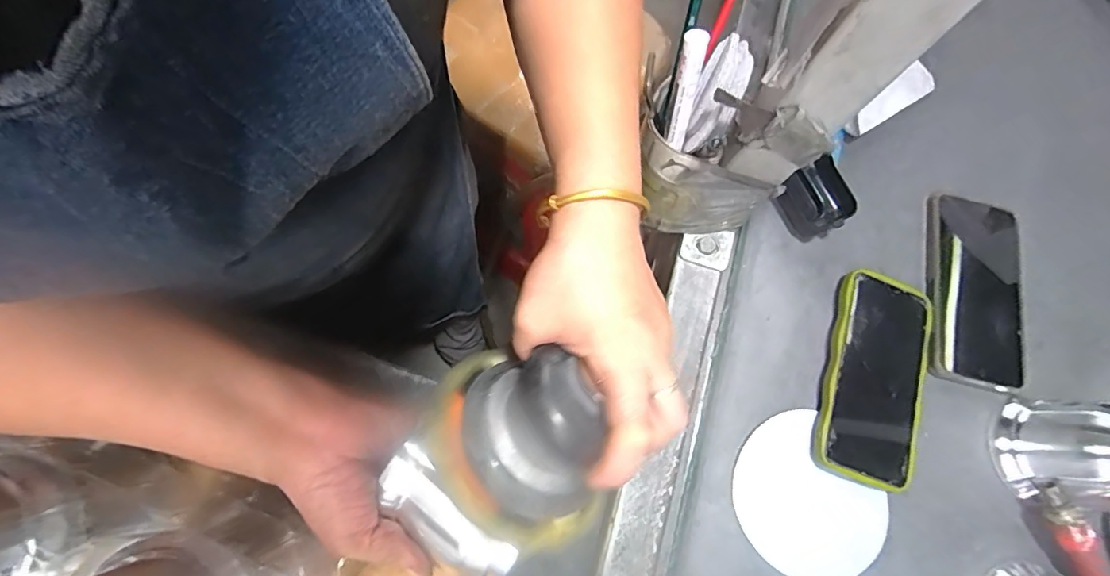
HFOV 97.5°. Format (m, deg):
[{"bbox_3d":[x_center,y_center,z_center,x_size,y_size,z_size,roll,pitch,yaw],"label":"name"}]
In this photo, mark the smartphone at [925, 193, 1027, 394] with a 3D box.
[{"bbox_3d":[0.349,0.001,0.403,0.075,0.016,0.156,9,75,5],"label":"smartphone"}]

